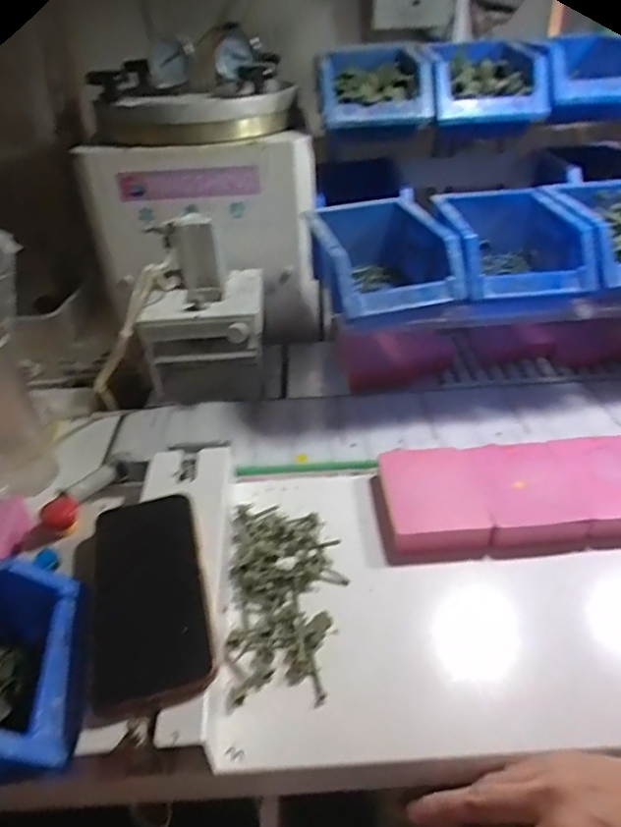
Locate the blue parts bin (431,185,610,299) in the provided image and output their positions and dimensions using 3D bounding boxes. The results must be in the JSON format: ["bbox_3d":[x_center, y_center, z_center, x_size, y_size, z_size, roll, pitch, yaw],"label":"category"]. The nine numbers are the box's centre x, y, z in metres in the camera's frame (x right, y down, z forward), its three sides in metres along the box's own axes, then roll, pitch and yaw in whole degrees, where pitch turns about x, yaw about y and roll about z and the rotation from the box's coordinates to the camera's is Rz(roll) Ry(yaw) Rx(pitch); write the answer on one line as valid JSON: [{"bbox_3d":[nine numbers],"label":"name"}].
[{"bbox_3d":[0.212,-0.171,0.578,0.131,0.075,0.174,-4,35,0],"label":"blue parts bin"}]

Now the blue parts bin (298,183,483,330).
[{"bbox_3d":[0.074,-0.164,0.589,0.129,0.074,0.194,-9,36,-7],"label":"blue parts bin"}]

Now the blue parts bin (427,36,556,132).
[{"bbox_3d":[0.223,-0.423,0.693,0.143,0.073,0.221,5,36,13],"label":"blue parts bin"}]

